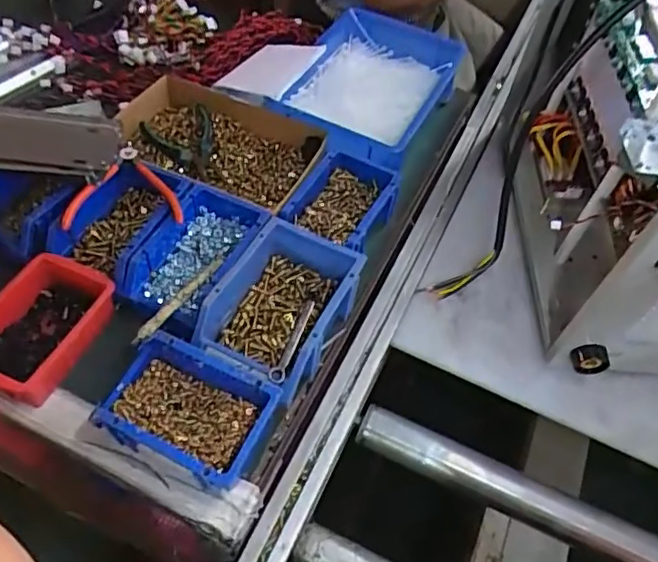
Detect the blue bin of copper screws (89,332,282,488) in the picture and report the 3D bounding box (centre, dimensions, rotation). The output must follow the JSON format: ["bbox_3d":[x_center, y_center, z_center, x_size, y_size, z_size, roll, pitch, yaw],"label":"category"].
[{"bbox_3d":[-0.138,0.131,0.569,0.159,0.093,0.102,24,56,12],"label":"blue bin of copper screws"}]

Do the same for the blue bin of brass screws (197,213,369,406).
[{"bbox_3d":[-0.054,0.030,0.635,0.127,0.068,0.179,23,56,11],"label":"blue bin of brass screws"}]

